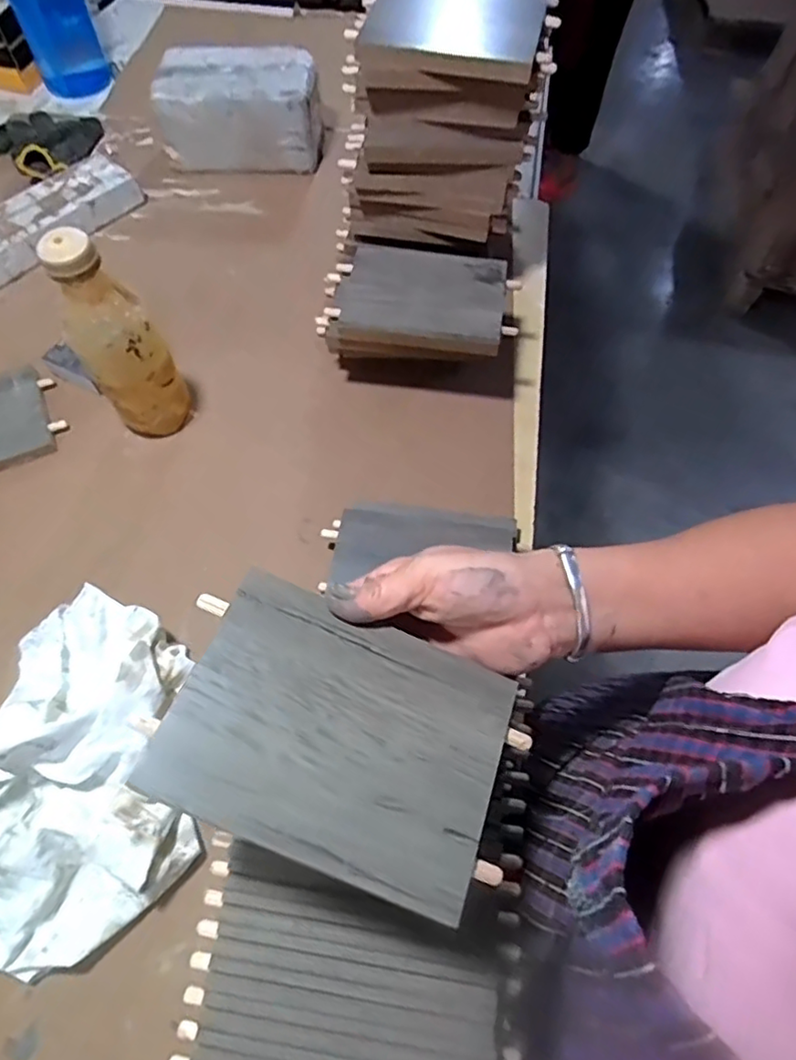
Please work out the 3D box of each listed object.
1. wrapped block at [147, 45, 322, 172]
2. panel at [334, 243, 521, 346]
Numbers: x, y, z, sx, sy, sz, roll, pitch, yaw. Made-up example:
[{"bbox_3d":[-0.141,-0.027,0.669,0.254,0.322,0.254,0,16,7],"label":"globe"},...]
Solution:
[{"bbox_3d":[-0.209,-0.556,0.821,0.205,0.105,0.106,2,62,1],"label":"wrapped block"},{"bbox_3d":[0.028,-0.236,0.601,0.169,0.014,0.113,13,63,7],"label":"panel"}]

